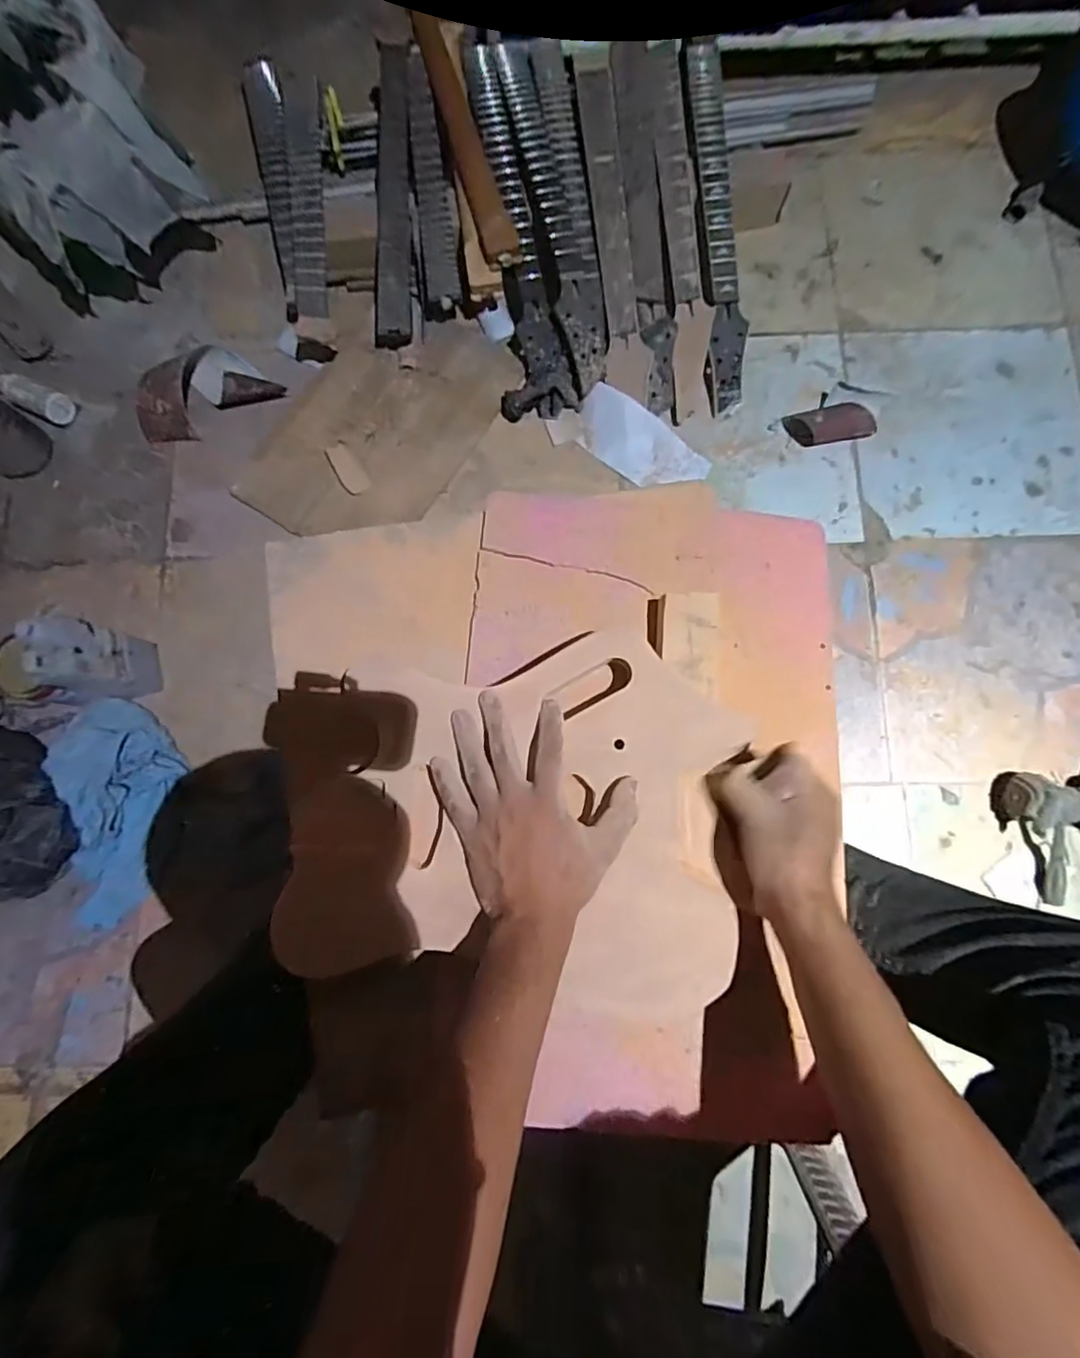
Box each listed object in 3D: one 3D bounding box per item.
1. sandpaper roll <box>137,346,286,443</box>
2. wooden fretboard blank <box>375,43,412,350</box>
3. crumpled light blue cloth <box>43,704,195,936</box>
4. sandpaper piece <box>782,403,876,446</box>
[{"bbox_3d":[-0.582,-0.502,0.999,0.252,0.057,0.125,-21,81,-1],"label":"sandpaper roll"},{"bbox_3d":[-0.248,-0.811,0.983,0.059,0.023,0.462,2,96,2],"label":"wooden fretboard blank"},{"bbox_3d":[-0.659,0.206,0.882,0.165,0.092,0.340,-9,81,1],"label":"crumpled light blue cloth"},{"bbox_3d":[0.495,-0.432,0.985,0.139,0.057,0.070,-12,81,0],"label":"sandpaper piece"}]

